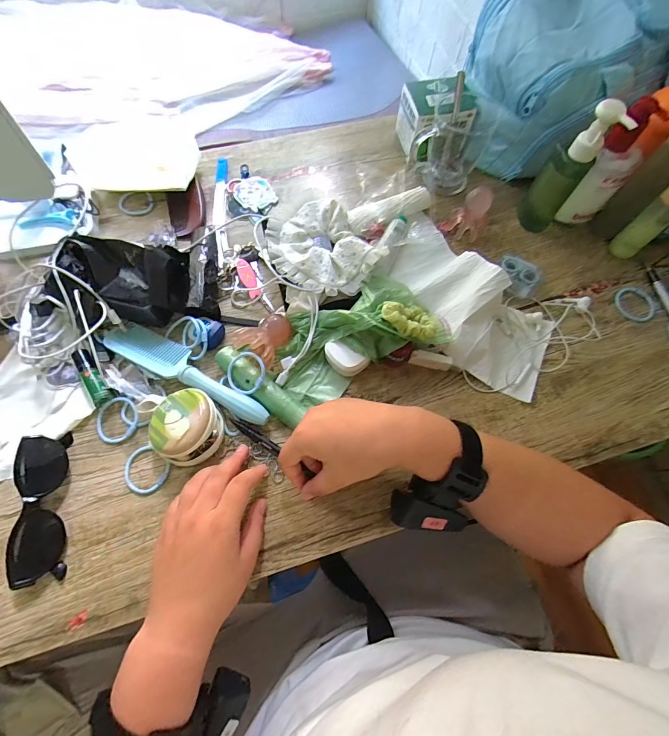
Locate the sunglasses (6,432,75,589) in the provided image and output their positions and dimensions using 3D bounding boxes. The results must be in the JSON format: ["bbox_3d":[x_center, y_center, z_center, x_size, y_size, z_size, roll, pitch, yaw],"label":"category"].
[{"bbox_3d":[-0.292,0.136,0.355,0.040,0.027,0.138,-11,69,-7],"label":"sunglasses"}]

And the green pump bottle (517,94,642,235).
[{"bbox_3d":[0.284,-0.240,0.441,0.050,0.166,0.046,27,69,8],"label":"green pump bottle"}]

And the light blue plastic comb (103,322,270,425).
[{"bbox_3d":[-0.166,0.002,0.408,0.215,0.021,0.043,27,69,8],"label":"light blue plastic comb"}]

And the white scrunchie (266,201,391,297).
[{"bbox_3d":[-0.015,-0.146,0.449,0.130,0.047,0.139,-28,71,-12],"label":"white scrunchie"}]

